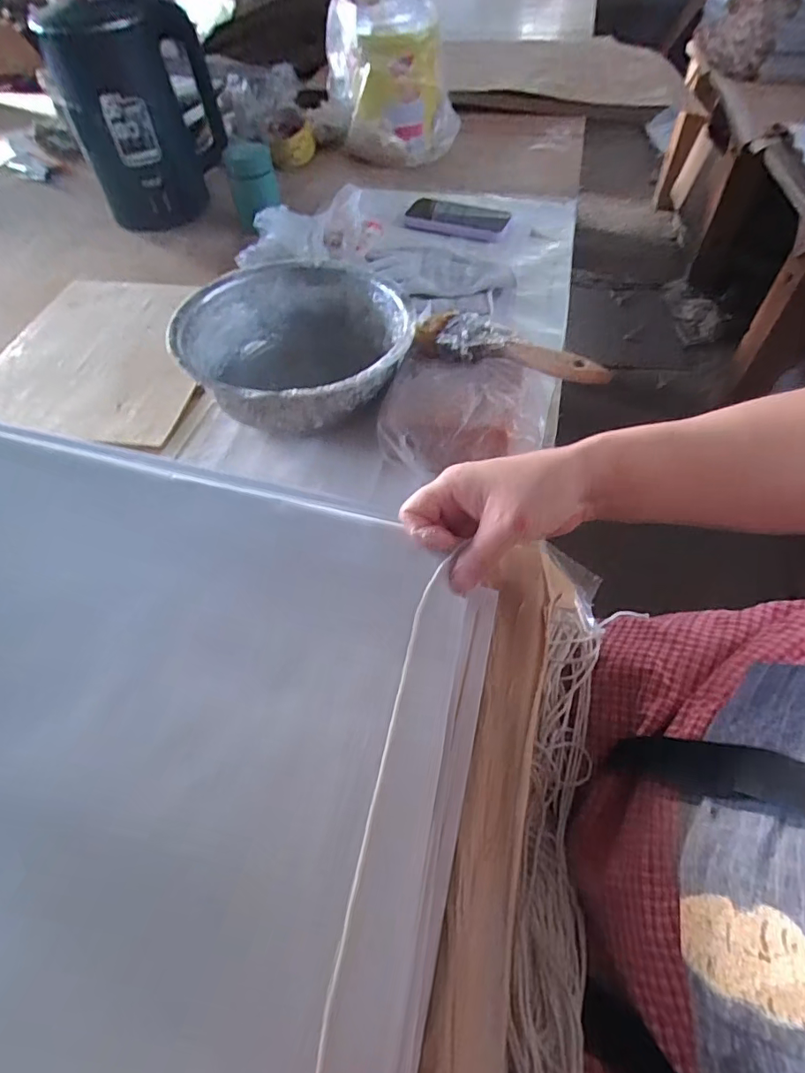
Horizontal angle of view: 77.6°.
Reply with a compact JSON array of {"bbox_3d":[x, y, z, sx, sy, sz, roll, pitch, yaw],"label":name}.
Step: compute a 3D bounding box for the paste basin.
[{"bbox_3d":[-0.100,-0.177,0.484,0.207,0.073,0.213,-1,55,1],"label":"paste basin"}]

